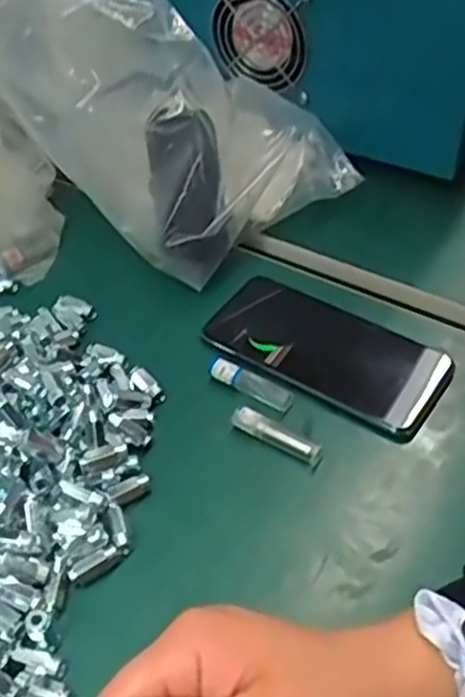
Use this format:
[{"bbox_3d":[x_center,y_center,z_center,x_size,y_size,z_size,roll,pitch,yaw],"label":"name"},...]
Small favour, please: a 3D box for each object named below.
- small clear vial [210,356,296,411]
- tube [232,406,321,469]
[{"bbox_3d":[0.011,0.021,0.474,0.058,0.012,0.016,27,53,23],"label":"small clear vial"},{"bbox_3d":[0.026,0.050,0.443,0.057,0.013,0.013,26,52,23],"label":"tube"}]

